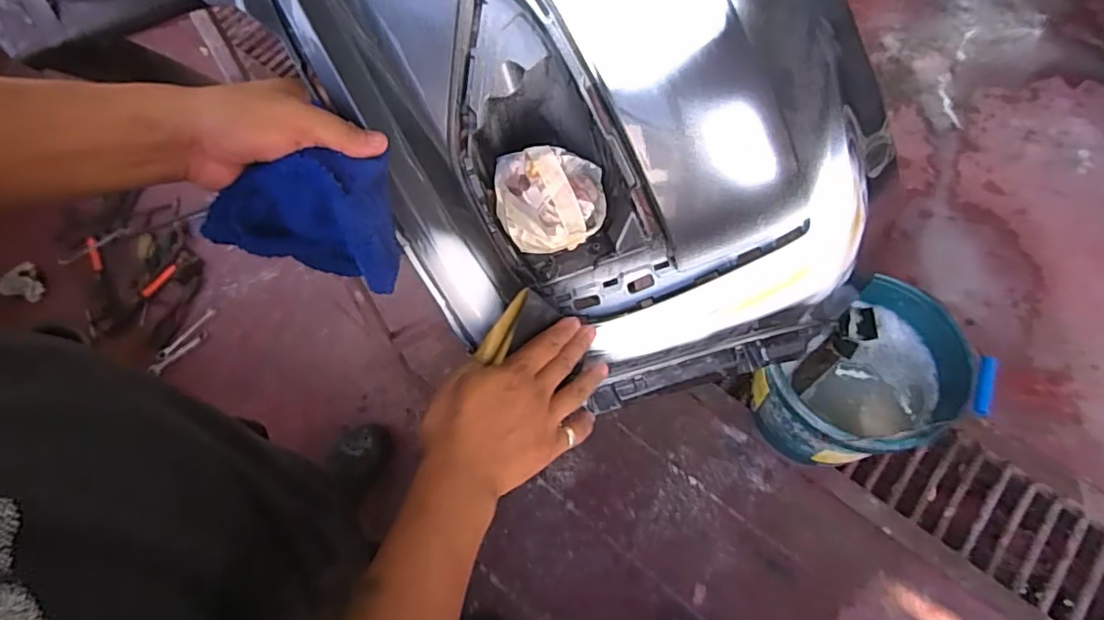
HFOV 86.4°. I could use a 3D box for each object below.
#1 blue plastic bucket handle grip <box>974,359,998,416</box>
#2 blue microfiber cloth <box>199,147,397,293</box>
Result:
[{"bbox_3d":[0.666,0.117,0.901,0.018,0.018,0.088,11,87,5],"label":"blue plastic bucket handle grip"},{"bbox_3d":[-0.186,-0.060,0.440,0.136,0.091,0.062,-11,64,-5],"label":"blue microfiber cloth"}]

